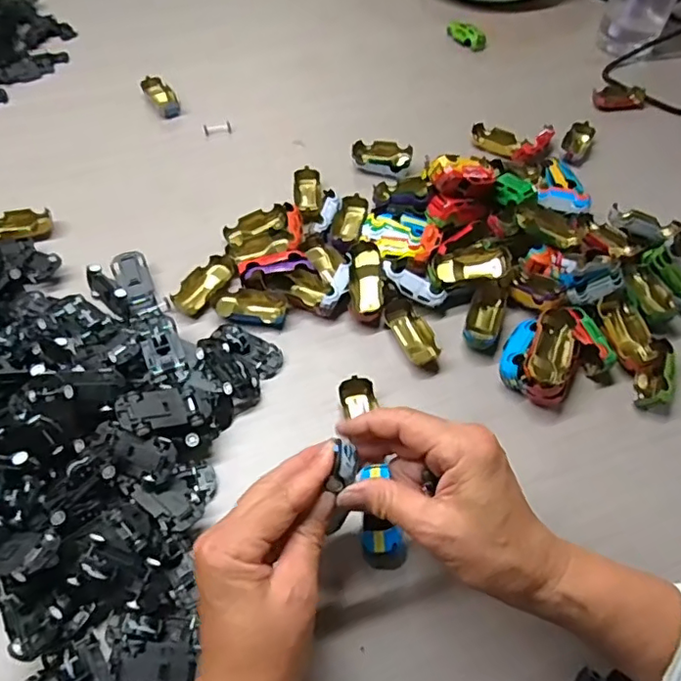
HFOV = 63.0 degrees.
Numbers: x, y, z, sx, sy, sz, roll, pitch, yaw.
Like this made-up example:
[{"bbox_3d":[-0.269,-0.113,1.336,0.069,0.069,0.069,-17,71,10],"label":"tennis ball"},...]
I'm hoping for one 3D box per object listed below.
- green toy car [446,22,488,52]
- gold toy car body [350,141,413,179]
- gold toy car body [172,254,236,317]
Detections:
[{"bbox_3d":[0.173,-0.428,0.772,0.027,0.018,0.066,-33,63,-21],"label":"green toy car"},{"bbox_3d":[0.043,-0.197,0.606,0.064,0.021,0.037,12,57,6],"label":"gold toy car body"},{"bbox_3d":[-0.121,-0.051,0.502,0.034,0.016,0.066,24,59,14],"label":"gold toy car body"}]

